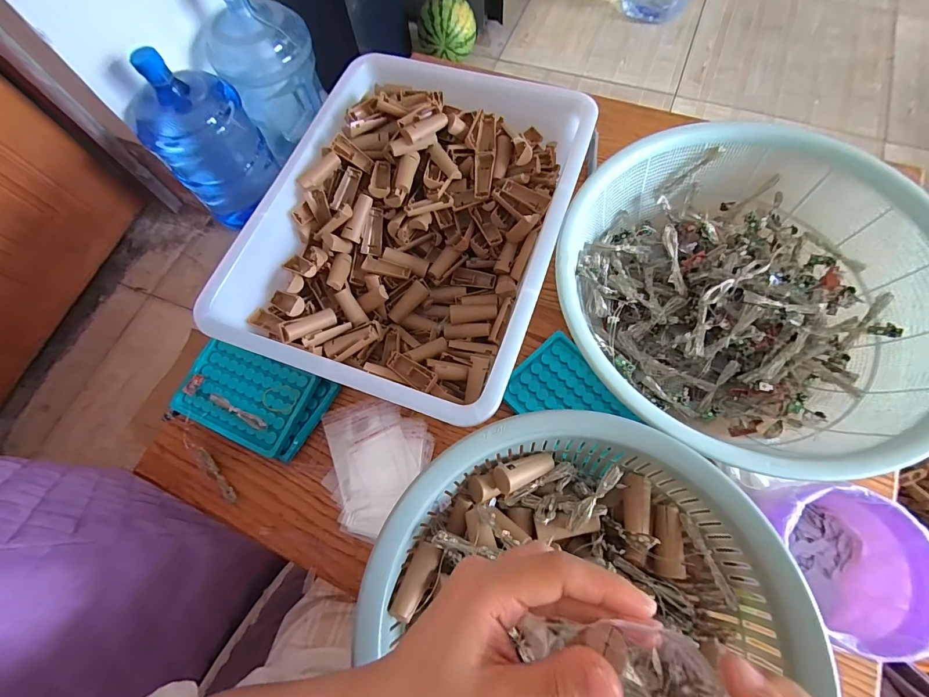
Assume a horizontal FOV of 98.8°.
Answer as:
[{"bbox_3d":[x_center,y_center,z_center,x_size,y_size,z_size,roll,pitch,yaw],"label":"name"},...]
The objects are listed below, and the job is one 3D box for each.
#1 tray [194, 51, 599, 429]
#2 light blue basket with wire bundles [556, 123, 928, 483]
[{"bbox_3d":[-0.050,-0.122,0.422,0.281,0.091,0.353,18,72,9],"label":"tray"},{"bbox_3d":[0.253,-0.059,0.382,0.320,0.103,0.292,-1,70,3],"label":"light blue basket with wire bundles"}]

